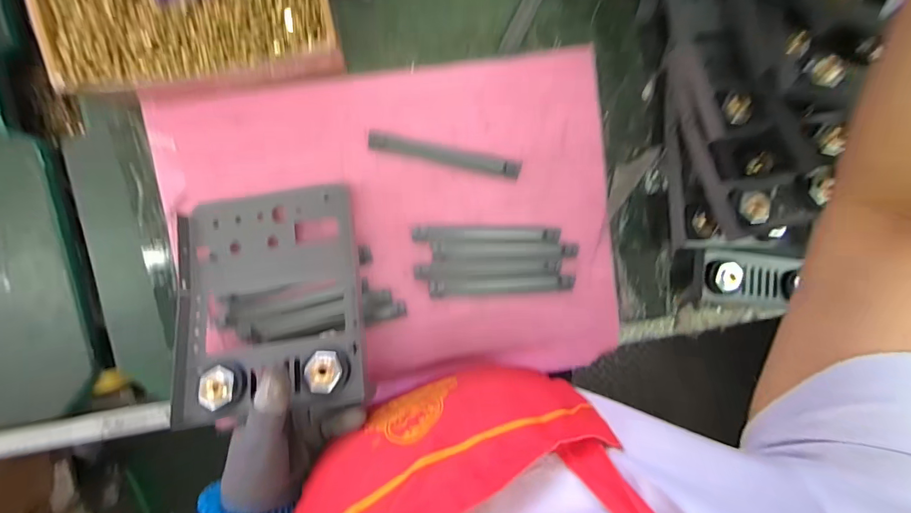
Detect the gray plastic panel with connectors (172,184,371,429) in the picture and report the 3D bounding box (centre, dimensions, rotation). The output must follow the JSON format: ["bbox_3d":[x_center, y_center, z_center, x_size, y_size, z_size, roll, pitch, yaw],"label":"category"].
[{"bbox_3d":[-0.157,0.037,0.335,0.154,0.030,0.187,-11,73,1],"label":"gray plastic panel with connectors"}]

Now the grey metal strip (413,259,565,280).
[{"bbox_3d":[0.034,0.012,0.385,0.145,0.004,0.018,-2,95,-7],"label":"grey metal strip"}]

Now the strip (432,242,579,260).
[{"bbox_3d":[0.052,-0.006,0.386,0.146,0.004,0.017,-1,95,-7],"label":"strip"}]

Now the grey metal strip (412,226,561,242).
[{"bbox_3d":[0.032,-0.023,0.382,0.145,0.005,0.015,0,95,-7],"label":"grey metal strip"}]

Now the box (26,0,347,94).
[{"bbox_3d":[-0.216,-0.230,0.312,0.213,0.051,0.176,-10,96,-6],"label":"box"}]

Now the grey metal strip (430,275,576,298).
[{"bbox_3d":[0.049,0.029,0.389,0.146,0.004,0.017,-2,95,-7],"label":"grey metal strip"}]

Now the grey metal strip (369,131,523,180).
[{"bbox_3d":[-0.009,-0.098,0.373,0.146,0.009,0.017,10,94,-8],"label":"grey metal strip"}]

